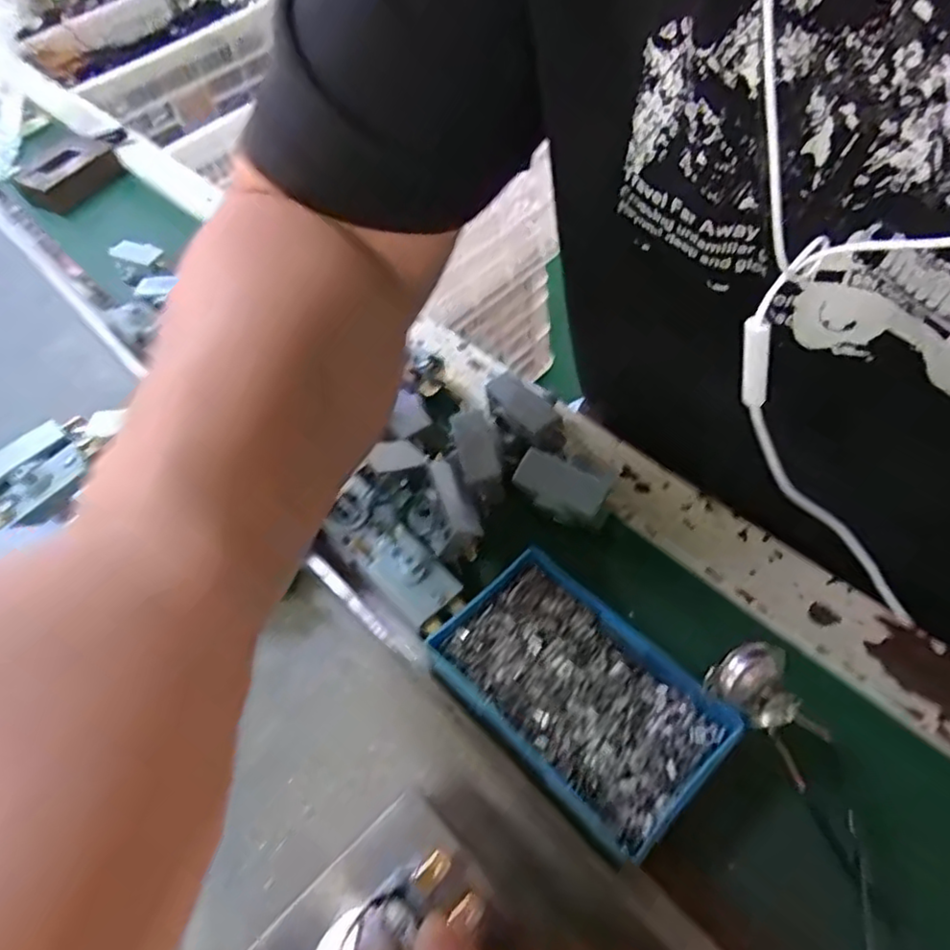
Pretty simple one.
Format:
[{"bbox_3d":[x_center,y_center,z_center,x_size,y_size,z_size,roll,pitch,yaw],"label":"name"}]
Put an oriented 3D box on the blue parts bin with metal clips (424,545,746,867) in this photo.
[{"bbox_3d":[0.043,0.093,0.276,0.113,0.033,0.070,36,67,29],"label":"blue parts bin with metal clips"}]

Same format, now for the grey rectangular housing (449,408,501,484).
[{"bbox_3d":[0.000,-0.016,0.345,0.019,0.007,0.048,-15,53,-2],"label":"grey rectangular housing"}]

